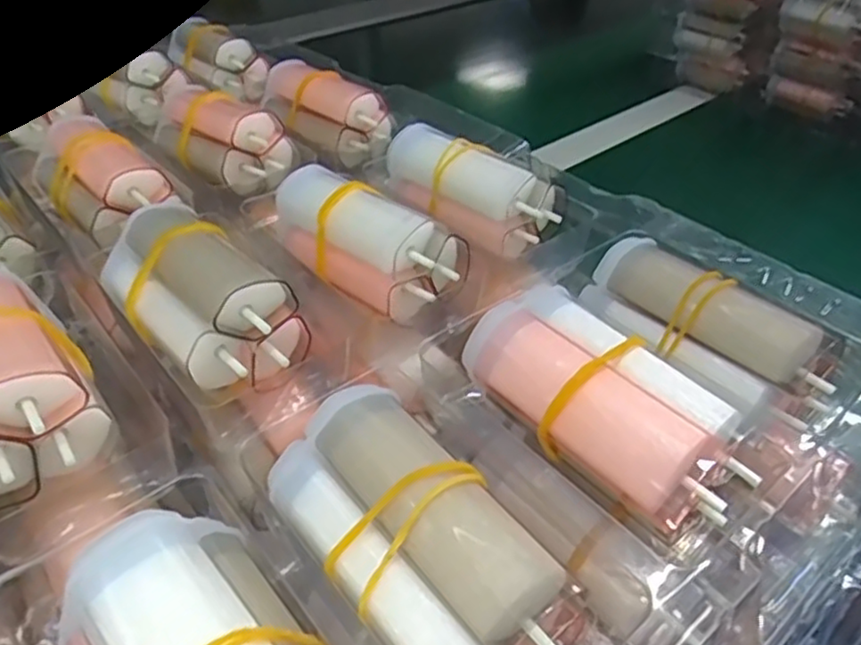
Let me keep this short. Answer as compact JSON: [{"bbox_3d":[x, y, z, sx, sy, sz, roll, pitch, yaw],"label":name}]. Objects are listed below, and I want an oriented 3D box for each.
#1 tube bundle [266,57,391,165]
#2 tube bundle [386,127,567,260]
[{"bbox_3d":[-0.048,-0.099,0.304,0.032,0.025,0.068,-31,49,-32],"label":"tube bundle"},{"bbox_3d":[0.015,-0.052,0.247,0.028,0.029,0.067,-27,47,-29],"label":"tube bundle"}]

